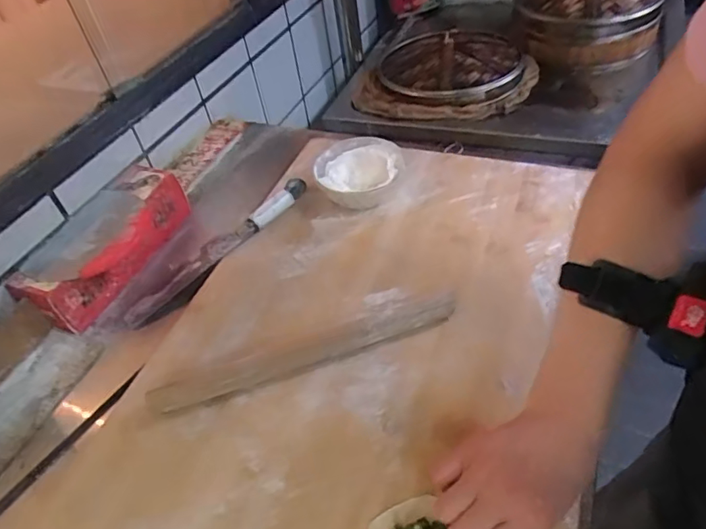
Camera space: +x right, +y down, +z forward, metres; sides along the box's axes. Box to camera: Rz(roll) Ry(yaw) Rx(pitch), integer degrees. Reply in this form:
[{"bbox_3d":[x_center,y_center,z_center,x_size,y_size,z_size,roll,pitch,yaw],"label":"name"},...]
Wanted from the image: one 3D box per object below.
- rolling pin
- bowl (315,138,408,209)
[{"bbox_3d":[-0.046,0.090,0.526,0.312,0.024,0.029,-19,49,-10],"label":"rolling pin"},{"bbox_3d":[0.011,-0.119,0.689,0.110,0.055,0.107,-4,48,4],"label":"bowl"}]

